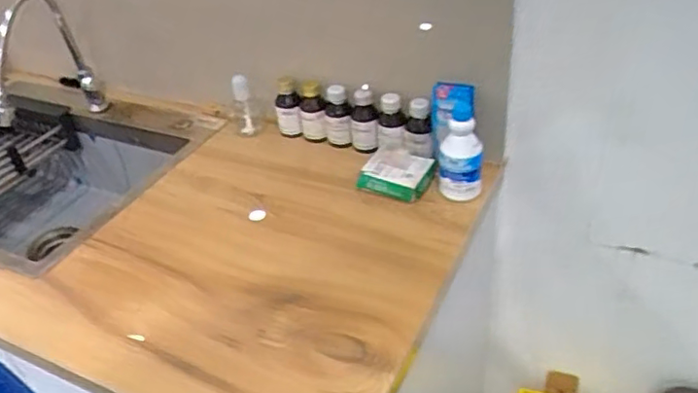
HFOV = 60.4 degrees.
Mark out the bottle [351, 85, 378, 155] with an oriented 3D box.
[{"bbox_3d":[0.024,-0.119,0.977,0.043,0.130,0.035,-6,37,0],"label":"bottle"}]

